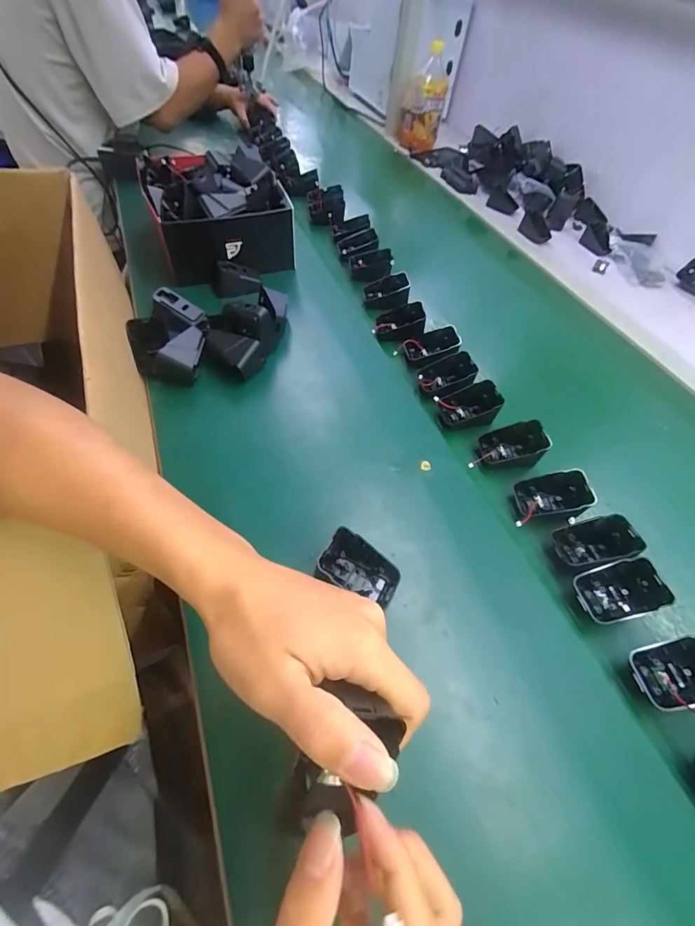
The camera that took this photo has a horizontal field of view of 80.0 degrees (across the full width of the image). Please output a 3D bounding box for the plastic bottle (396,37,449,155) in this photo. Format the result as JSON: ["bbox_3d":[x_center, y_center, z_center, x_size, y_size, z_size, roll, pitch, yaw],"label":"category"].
[{"bbox_3d":[0.188,-0.903,1.039,0.108,0.183,0.108,8,50,2],"label":"plastic bottle"}]

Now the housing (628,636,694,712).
[{"bbox_3d":[0.259,0.163,0.319,0.066,0.022,0.045,-25,50,15],"label":"housing"}]

